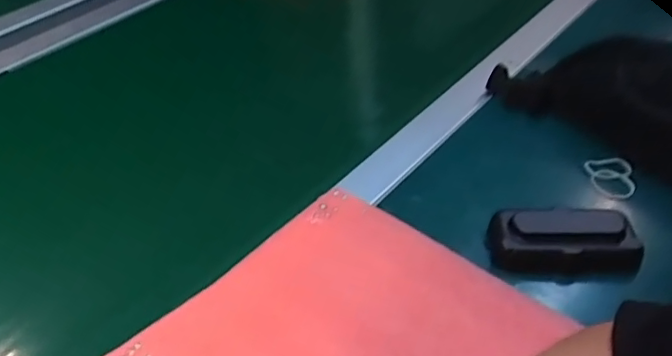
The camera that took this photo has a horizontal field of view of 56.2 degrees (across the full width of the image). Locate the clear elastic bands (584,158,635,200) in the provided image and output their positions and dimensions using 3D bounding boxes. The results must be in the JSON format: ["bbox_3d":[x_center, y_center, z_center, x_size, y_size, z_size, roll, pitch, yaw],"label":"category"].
[{"bbox_3d":[0.231,0.001,0.524,0.034,0.004,0.045,-9,49,5],"label":"clear elastic bands"}]

